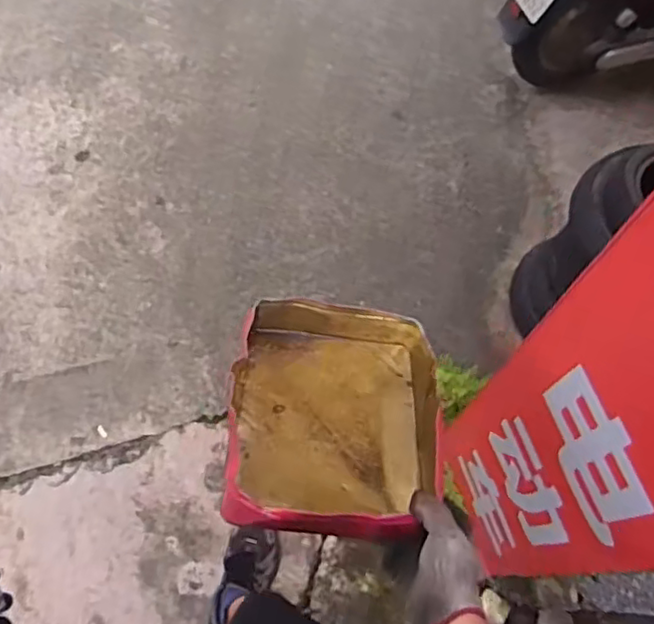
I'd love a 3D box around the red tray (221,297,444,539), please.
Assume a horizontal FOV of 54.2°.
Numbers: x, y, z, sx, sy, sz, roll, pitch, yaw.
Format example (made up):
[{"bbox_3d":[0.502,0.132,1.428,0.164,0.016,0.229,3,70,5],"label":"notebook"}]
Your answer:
[{"bbox_3d":[0.008,0.116,0.722,0.225,0.077,0.295,9,47,-2],"label":"red tray"}]

